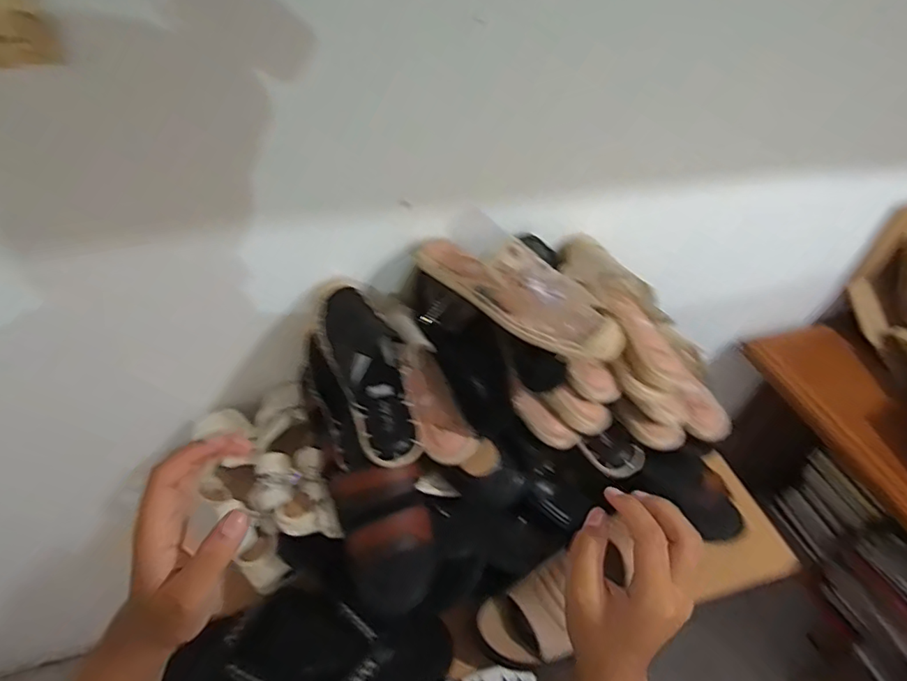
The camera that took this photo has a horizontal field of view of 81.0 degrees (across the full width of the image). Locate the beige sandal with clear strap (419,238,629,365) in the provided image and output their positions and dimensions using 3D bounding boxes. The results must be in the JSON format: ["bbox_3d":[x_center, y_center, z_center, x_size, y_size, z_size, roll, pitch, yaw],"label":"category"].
[{"bbox_3d":[0.074,-0.069,0.619,0.274,0.072,0.085,33,51,22],"label":"beige sandal with clear strap"}]

